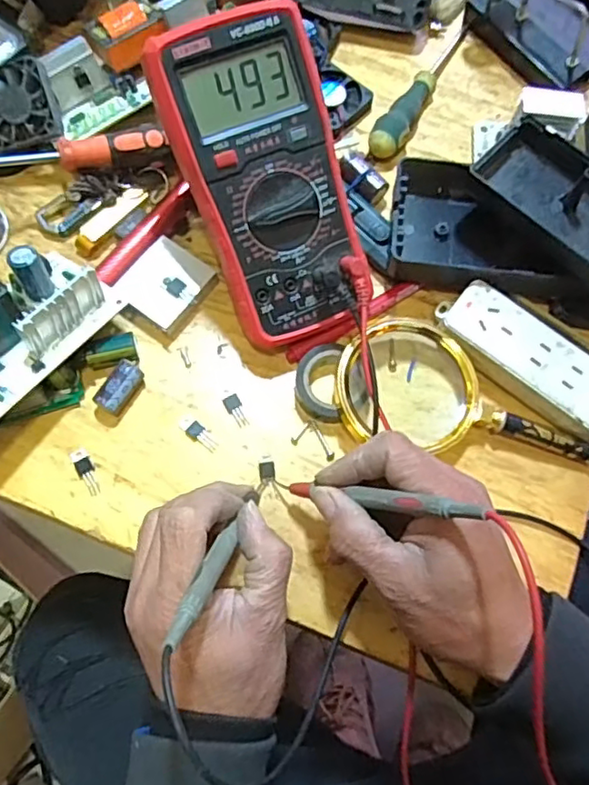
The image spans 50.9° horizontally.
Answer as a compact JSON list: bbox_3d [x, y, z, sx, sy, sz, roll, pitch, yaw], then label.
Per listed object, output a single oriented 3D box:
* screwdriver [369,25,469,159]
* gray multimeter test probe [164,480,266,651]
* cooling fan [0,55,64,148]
[{"bbox_3d":[0.098,-0.239,0.479,0.023,0.020,0.152,28,72,7],"label":"screwdriver"},{"bbox_3d":[-0.034,0.078,0.322,0.009,0.137,0.012,23,110,5],"label":"gray multimeter test probe"},{"bbox_3d":[-0.189,-0.196,0.422,0.050,0.007,0.053,-13,105,9],"label":"cooling fan"}]

